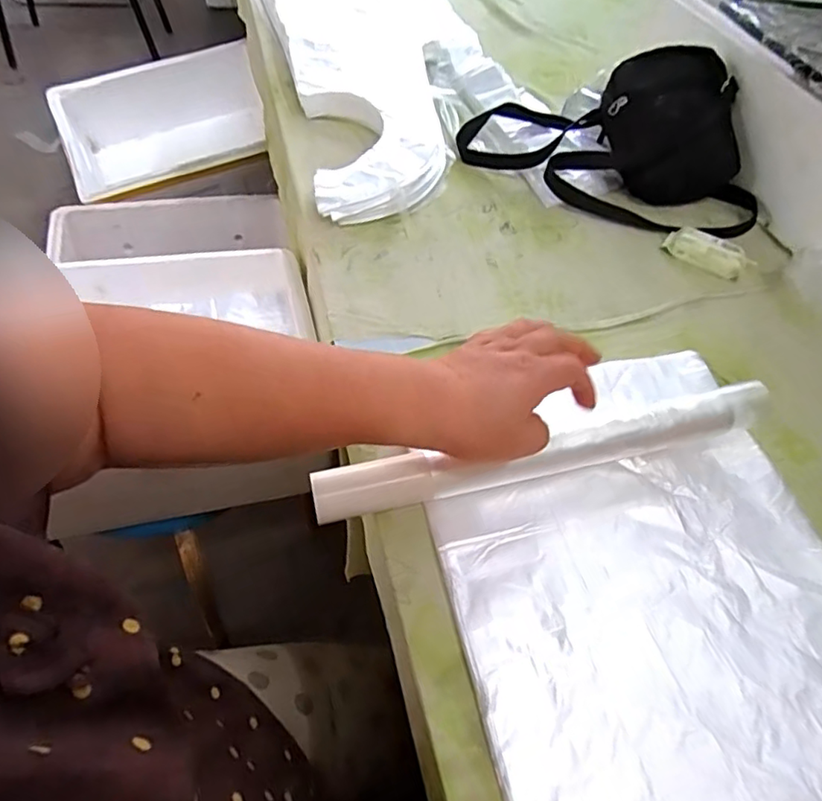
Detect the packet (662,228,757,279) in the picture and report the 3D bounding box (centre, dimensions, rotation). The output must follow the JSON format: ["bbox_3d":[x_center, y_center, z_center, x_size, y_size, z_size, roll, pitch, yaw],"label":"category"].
[{"bbox_3d":[0.352,-0.176,0.680,0.097,0.021,0.042,29,55,13],"label":"packet"}]

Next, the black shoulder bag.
[{"bbox_3d":[0.270,-0.353,0.744,0.389,0.121,0.213,23,55,12],"label":"black shoulder bag"}]

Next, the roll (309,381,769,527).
[{"bbox_3d":[0.116,0.042,0.478,0.391,0.036,0.034,-11,55,-10],"label":"roll"}]

